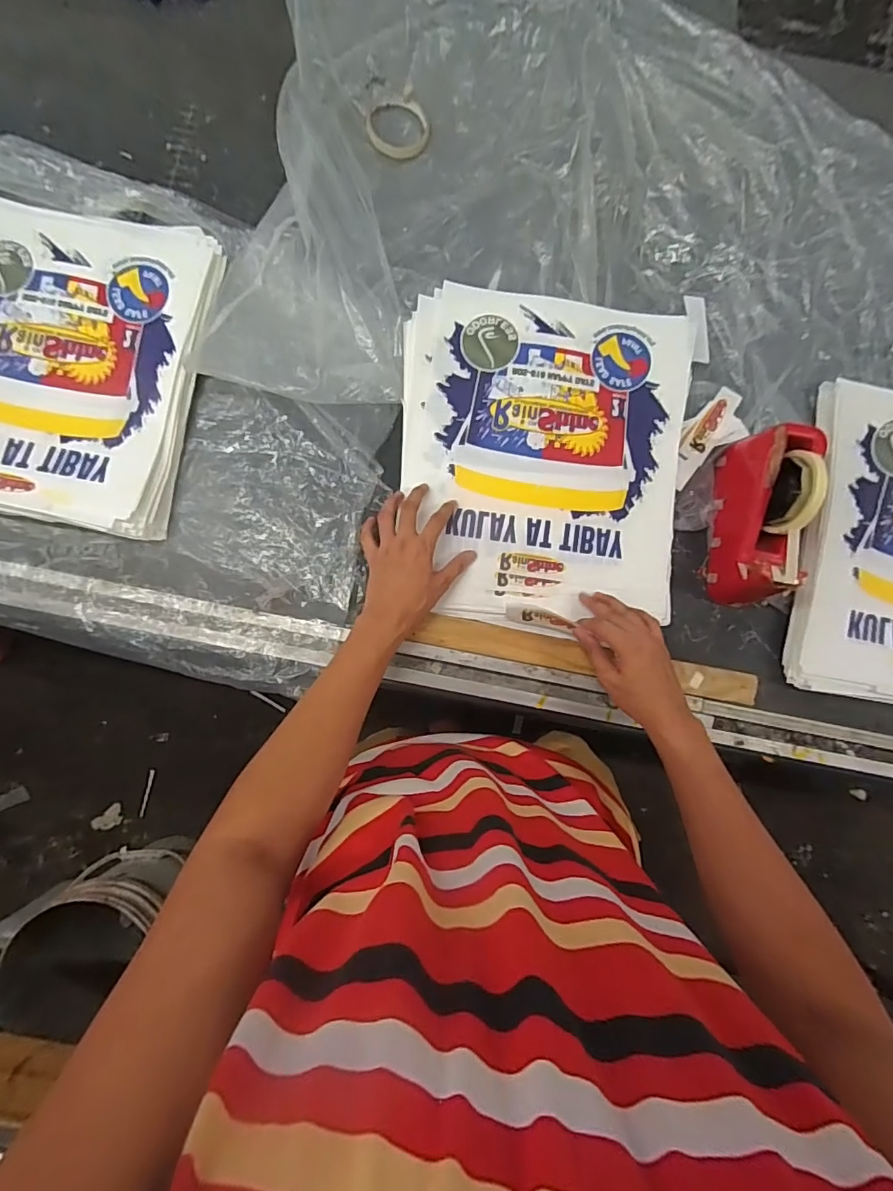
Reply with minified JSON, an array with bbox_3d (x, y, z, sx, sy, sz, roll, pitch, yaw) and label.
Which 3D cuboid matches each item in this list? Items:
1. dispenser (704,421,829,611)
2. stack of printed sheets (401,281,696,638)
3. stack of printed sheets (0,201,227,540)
[{"bbox_3d":[0.383,-0.095,0.611,0.075,0.118,0.208,10,83,-2],"label":"dispenser"},{"bbox_3d":[0.119,-0.169,0.632,0.344,0.028,0.406,4,83,-4],"label":"stack of printed sheets"},{"bbox_3d":[-0.474,-0.289,0.614,0.329,0.039,0.388,10,83,-3],"label":"stack of printed sheets"}]

